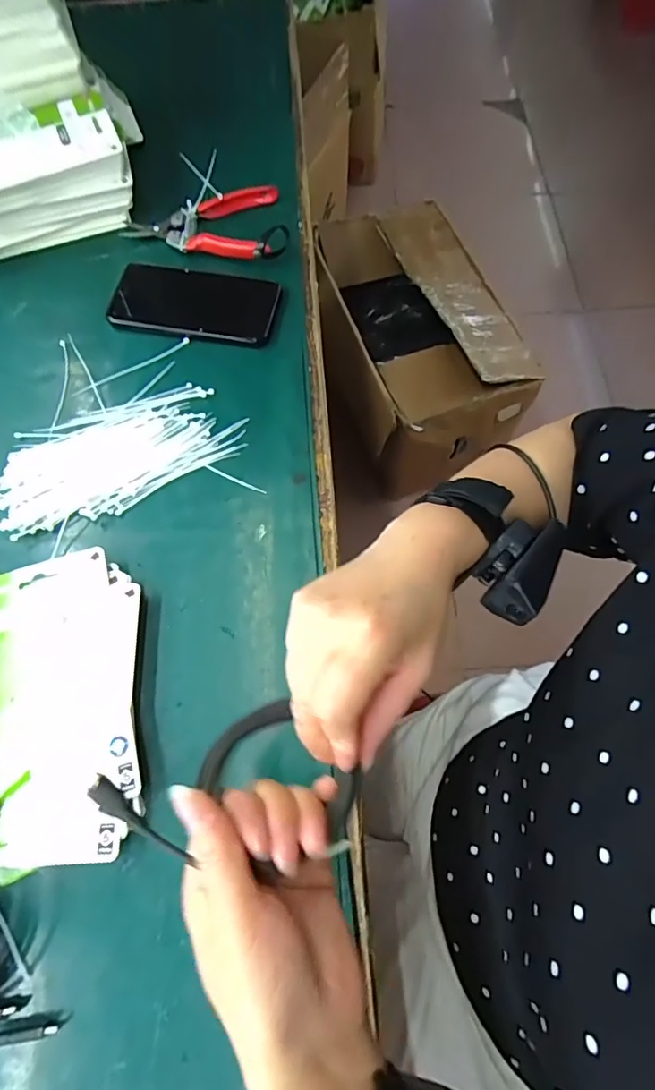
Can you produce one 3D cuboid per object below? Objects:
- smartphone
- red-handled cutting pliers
[{"bbox_3d":[-0.126,-0.231,0.486,0.154,0.012,0.076,11,70,6],"label":"smartphone"},{"bbox_3d":[-0.128,-0.339,0.524,0.153,0.015,0.091,9,69,5],"label":"red-handled cutting pliers"}]

